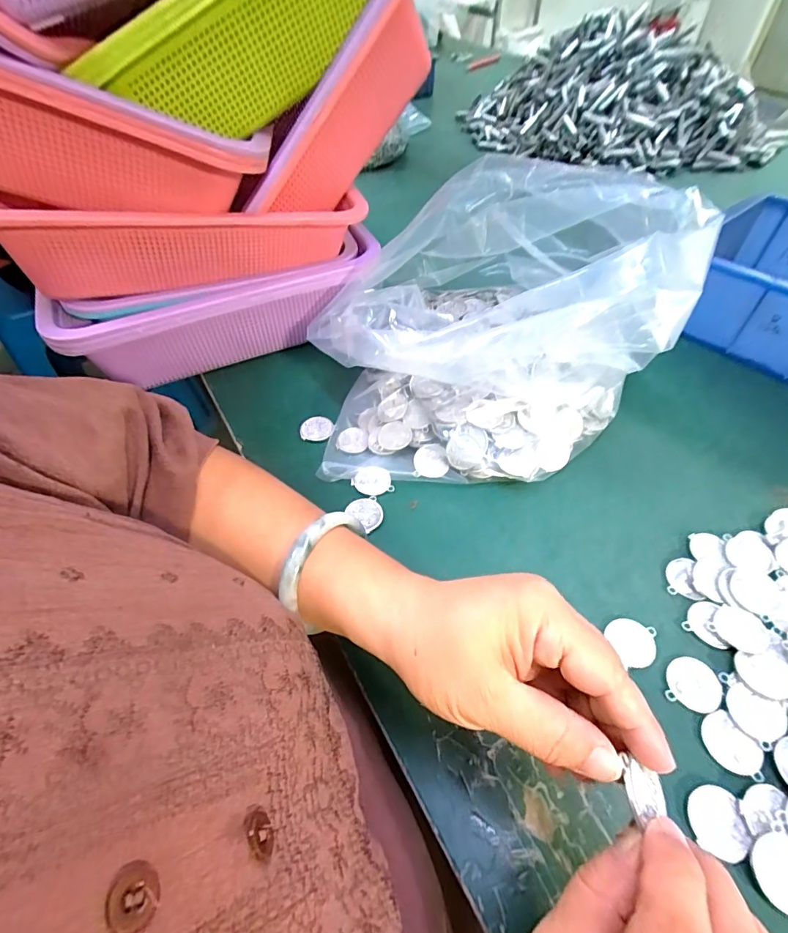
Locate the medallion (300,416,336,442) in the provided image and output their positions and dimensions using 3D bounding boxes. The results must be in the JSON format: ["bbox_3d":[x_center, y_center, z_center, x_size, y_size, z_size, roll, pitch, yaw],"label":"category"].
[{"bbox_3d":[-0.069,-0.035,0.407,0.031,0.006,0.029,-4,51,-1],"label":"medallion"}]

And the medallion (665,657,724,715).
[{"bbox_3d":[0.179,0.128,0.267,0.028,0.004,0.031,20,55,18],"label":"medallion"}]

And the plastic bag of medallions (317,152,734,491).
[{"bbox_3d":[0.068,-0.130,0.381,0.270,0.165,0.235,-6,51,-3],"label":"plastic bag of medallions"}]

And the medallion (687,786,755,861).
[{"bbox_3d":[0.163,0.178,0.226,0.026,0.004,0.029,-3,51,0],"label":"medallion"}]

